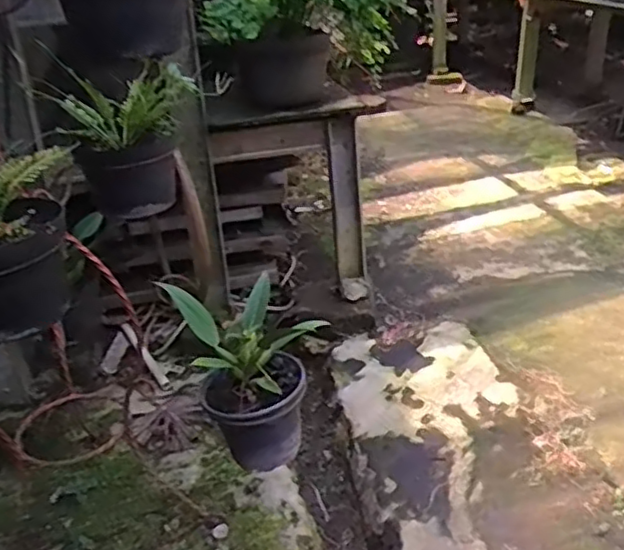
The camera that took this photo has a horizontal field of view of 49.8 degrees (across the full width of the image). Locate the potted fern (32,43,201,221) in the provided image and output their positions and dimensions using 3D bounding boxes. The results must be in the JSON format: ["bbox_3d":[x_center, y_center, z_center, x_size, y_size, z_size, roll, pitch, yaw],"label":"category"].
[{"bbox_3d":[-0.279,-0.213,1.110,0.223,0.215,0.210,-21,32,-29],"label":"potted fern"}]

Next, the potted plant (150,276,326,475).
[{"bbox_3d":[-0.094,0.151,1.065,0.209,0.240,0.194,-6,28,3],"label":"potted plant"}]

